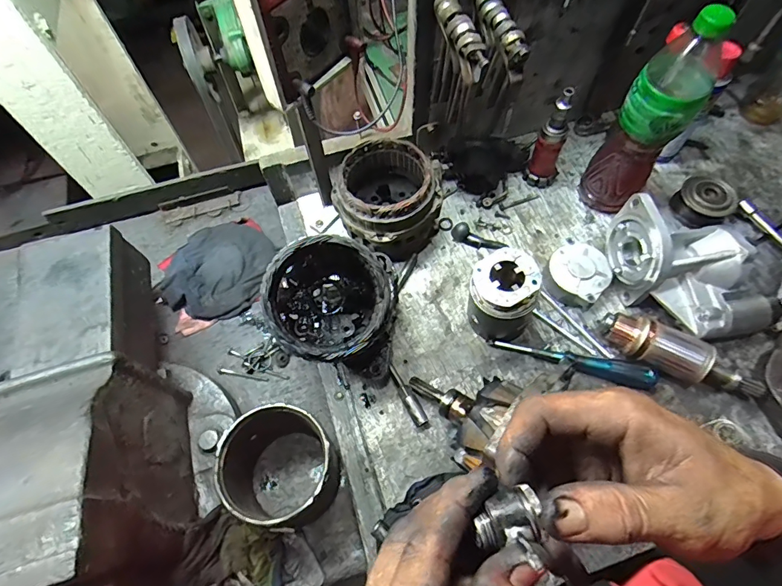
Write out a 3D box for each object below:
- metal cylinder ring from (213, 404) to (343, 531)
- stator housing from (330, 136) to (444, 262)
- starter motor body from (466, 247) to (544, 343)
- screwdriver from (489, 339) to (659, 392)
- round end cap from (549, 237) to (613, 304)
[{"bbox_3d":[-0.115,0.188,0.466,0.111,0.126,0.107,-1,63,1],"label":"metal cylinder ring"},{"bbox_3d":[-0.004,-0.116,0.579,0.122,0.125,0.123,-1,63,1],"label":"stator housing"},{"bbox_3d":[0.138,0.003,0.522,0.083,0.119,0.087,27,67,14],"label":"starter motor body"},{"bbox_3d":[0.224,0.081,0.531,0.197,0.030,0.023,16,64,9],"label":"screwdriver"},{"bbox_3d":[0.250,-0.027,0.575,0.075,0.038,0.073,-1,63,1],"label":"round end cap"}]

